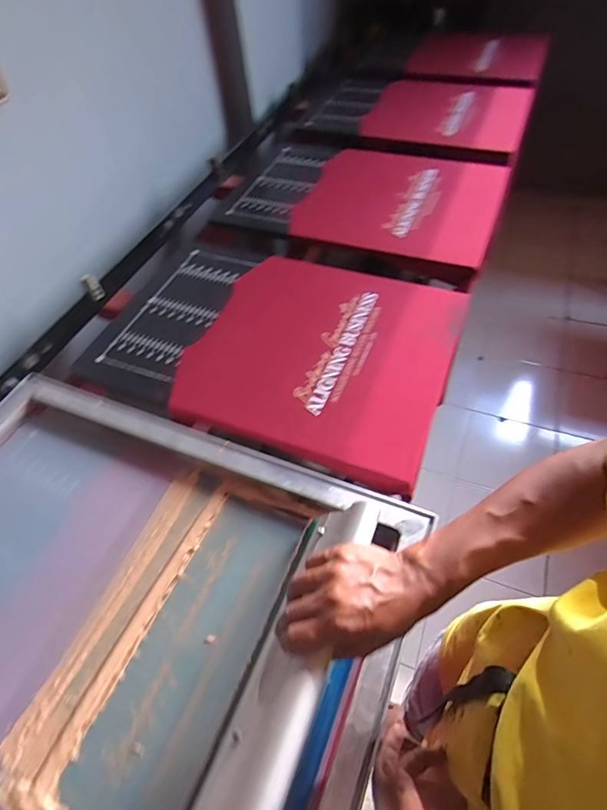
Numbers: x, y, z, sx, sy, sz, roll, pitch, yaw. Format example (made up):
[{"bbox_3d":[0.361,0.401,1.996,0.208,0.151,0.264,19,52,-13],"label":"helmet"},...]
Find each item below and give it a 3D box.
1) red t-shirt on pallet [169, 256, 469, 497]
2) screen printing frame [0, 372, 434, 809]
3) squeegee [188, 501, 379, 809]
[{"bbox_3d":[0.032,-0.087,0.766,0.410,0.060,0.394,15,57,19],"label":"red t-shirt on pallet"},{"bbox_3d":[-0.228,0.219,0.521,0.658,0.043,0.489,15,57,19],"label":"screen printing frame"},{"bbox_3d":[-0.009,0.247,0.389,0.038,0.115,0.343,44,54,-20],"label":"squeegee"}]

